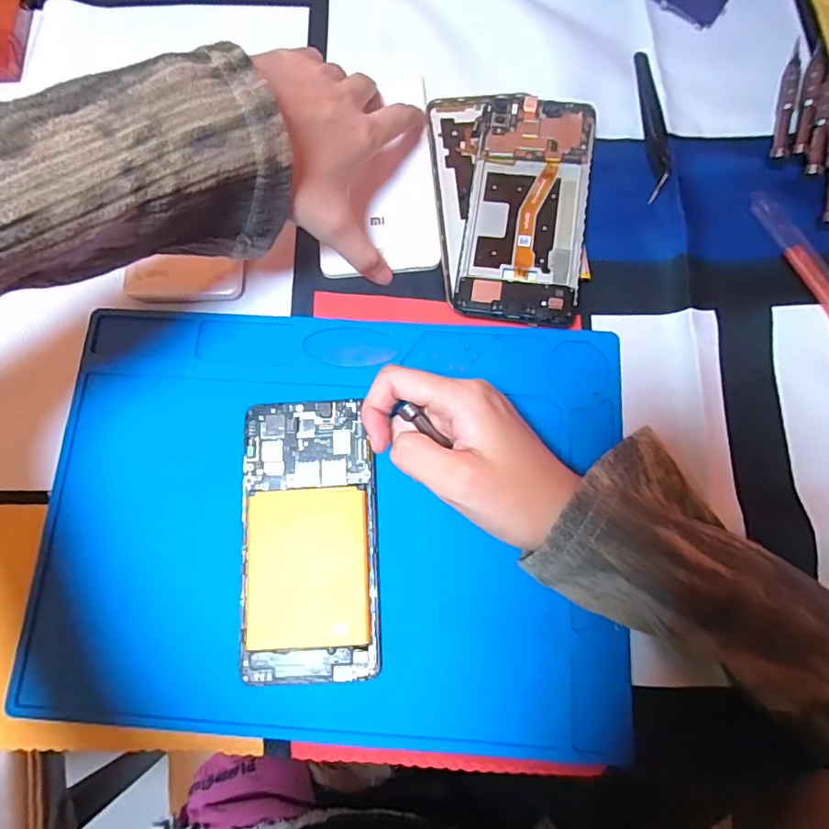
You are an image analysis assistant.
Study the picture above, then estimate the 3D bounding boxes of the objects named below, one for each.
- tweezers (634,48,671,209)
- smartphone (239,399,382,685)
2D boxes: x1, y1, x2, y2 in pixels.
[{"bbox_3d":[0.157,-0.193,0.334,0.014,0.013,0.115,1,77,2],"label":"tweezers"},{"bbox_3d":[-0.057,0.065,0.280,0.071,0.004,0.147,-4,78,1],"label":"smartphone"}]

